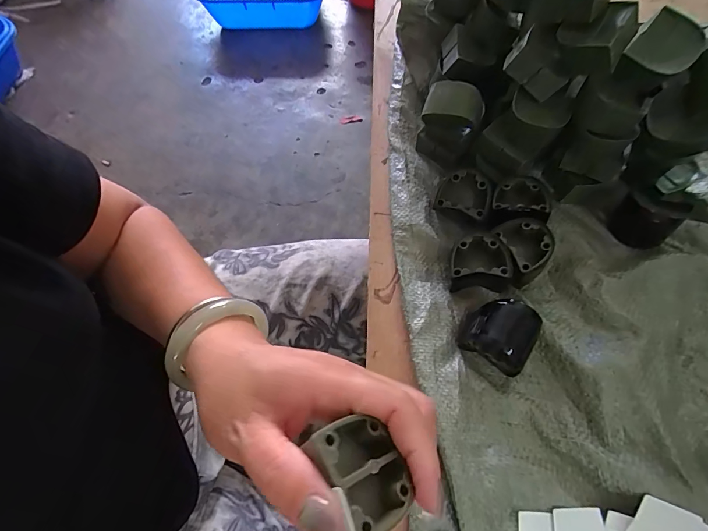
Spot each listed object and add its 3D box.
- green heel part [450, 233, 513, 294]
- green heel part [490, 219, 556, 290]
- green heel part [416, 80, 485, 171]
[{"bbox_3d":[0.099,-0.002,0.296,0.046,0.033,0.037,-1,63,0],"label":"green heel part"},{"bbox_3d":[0.134,-0.013,0.299,0.044,0.031,0.044,0,63,1],"label":"green heel part"},{"bbox_3d":[0.084,-0.123,0.329,0.049,0.082,0.039,14,64,8],"label":"green heel part"}]

